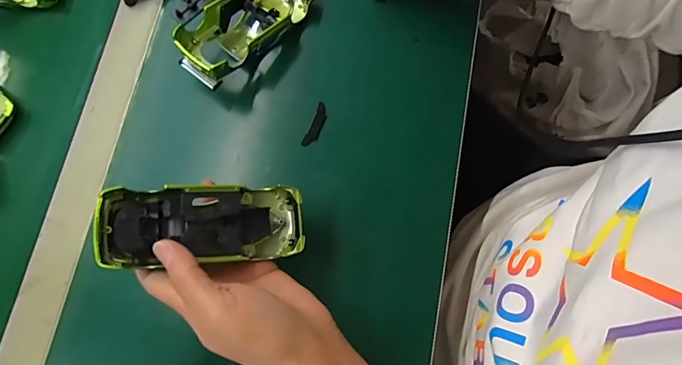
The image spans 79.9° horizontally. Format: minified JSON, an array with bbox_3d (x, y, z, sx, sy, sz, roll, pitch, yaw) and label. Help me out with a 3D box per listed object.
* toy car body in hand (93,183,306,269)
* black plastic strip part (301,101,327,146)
[{"bbox_3d":[-0.093,0.029,0.283,0.131,0.023,0.052,1,77,-21],"label":"toy car body in hand"},{"bbox_3d":[-0.023,-0.051,0.365,0.011,0.006,0.042,22,79,5],"label":"black plastic strip part"}]

